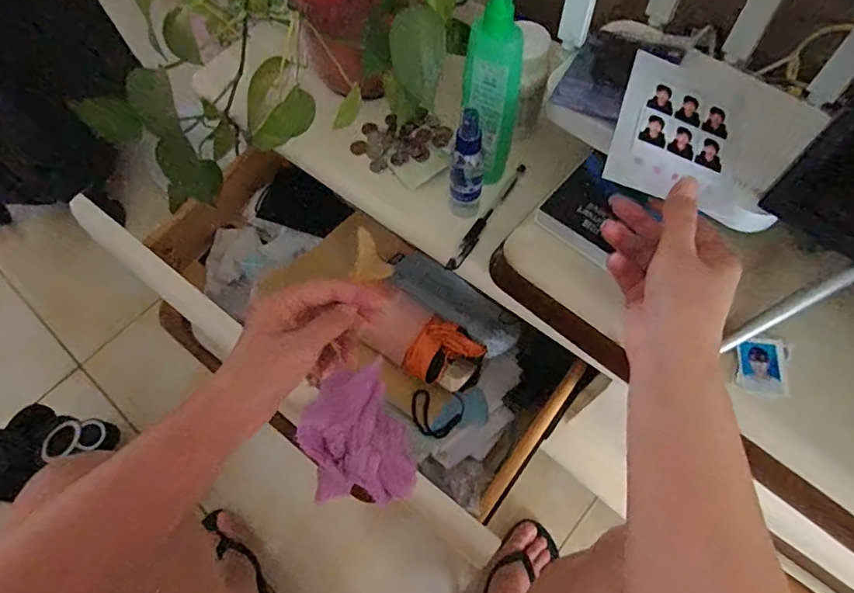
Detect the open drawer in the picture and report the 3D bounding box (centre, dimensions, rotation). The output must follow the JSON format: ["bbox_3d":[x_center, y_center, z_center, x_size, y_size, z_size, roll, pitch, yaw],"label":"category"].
[{"bbox_3d":[-0.103,0.013,0.615,0.559,0.147,0.256,38,72,17],"label":"open drawer"}]

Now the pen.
[{"bbox_3d":[0.063,-0.084,0.533,0.013,0.011,0.145,30,69,15],"label":"pen"}]

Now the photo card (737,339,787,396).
[{"bbox_3d":[0.252,0.052,0.389,0.037,0.006,0.042,7,65,5],"label":"photo card"}]

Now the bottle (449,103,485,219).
[{"bbox_3d":[0.037,-0.120,0.481,0.031,0.120,0.031,4,65,4],"label":"bottle"}]

